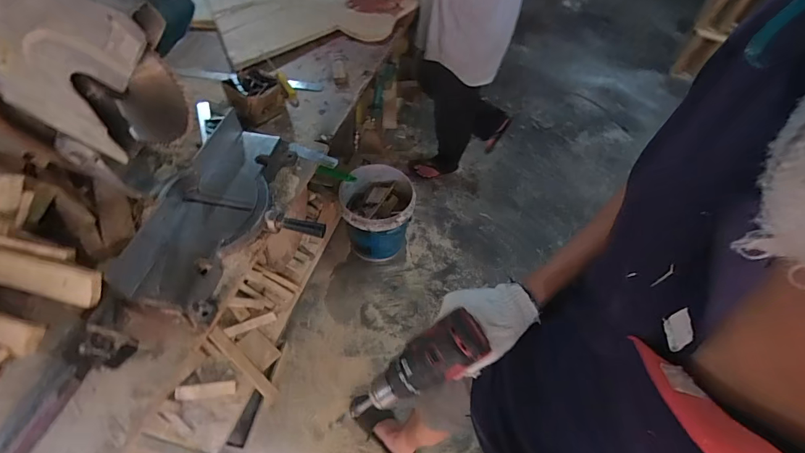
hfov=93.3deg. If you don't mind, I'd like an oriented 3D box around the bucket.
[{"bbox_3d":[-0.100,-0.047,1.575,0.283,0.321,0.276,2,55,-3],"label":"bucket"}]

